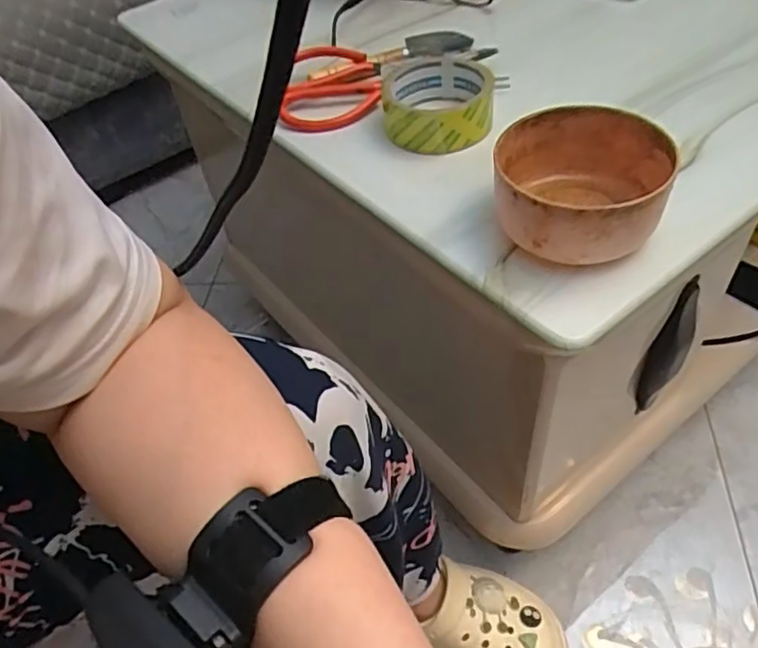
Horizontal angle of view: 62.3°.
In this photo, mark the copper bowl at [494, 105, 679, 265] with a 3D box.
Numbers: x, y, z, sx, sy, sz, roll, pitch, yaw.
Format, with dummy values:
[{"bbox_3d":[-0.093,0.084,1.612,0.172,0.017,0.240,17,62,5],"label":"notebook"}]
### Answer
[{"bbox_3d":[0.131,-0.091,0.410,0.103,0.058,0.103,5,51,12],"label":"copper bowl"}]

